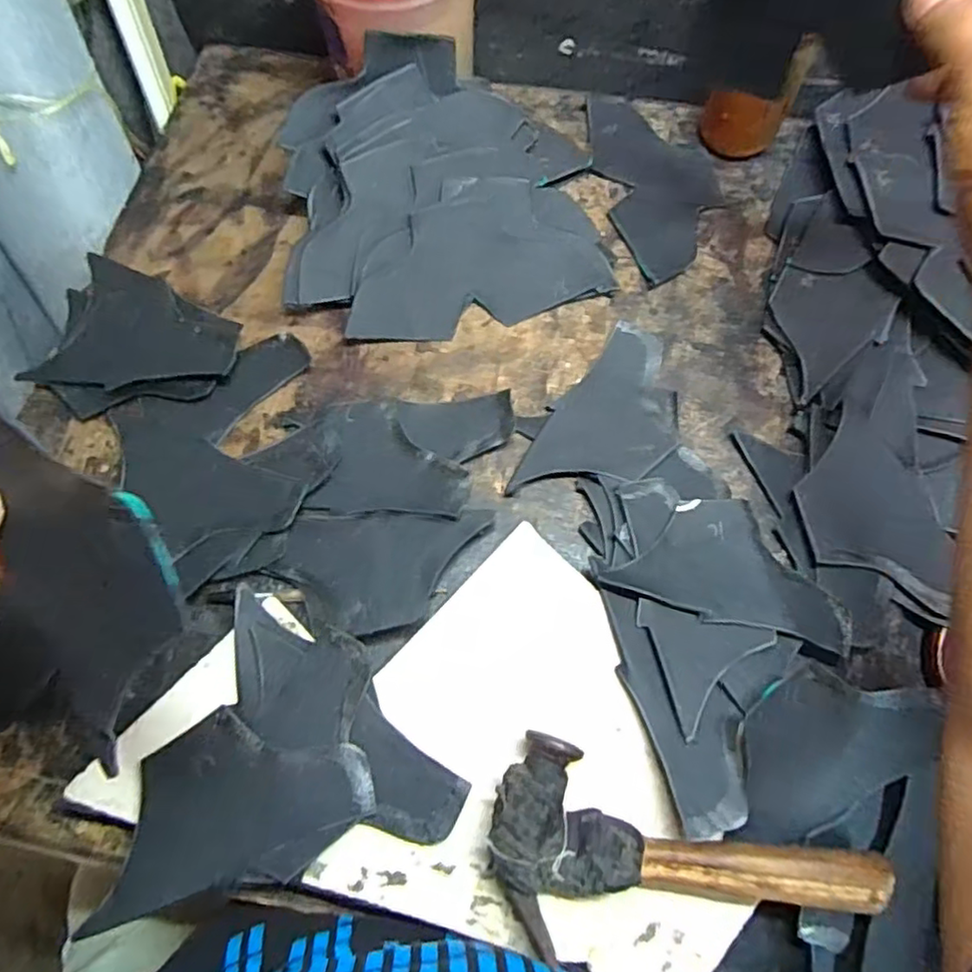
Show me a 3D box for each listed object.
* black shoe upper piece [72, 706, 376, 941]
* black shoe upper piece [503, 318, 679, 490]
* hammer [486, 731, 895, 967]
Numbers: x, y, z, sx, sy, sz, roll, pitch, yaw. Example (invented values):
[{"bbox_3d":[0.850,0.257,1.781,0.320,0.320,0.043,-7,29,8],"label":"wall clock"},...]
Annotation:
[{"bbox_3d":[-0.134,0.160,0.330,0.139,0.006,0.076,-24,70,-8],"label":"black shoe upper piece"},{"bbox_3d":[0.087,-0.042,0.433,0.074,0.010,0.140,32,72,12],"label":"black shoe upper piece"},{"bbox_3d":[0.093,0.192,0.311,0.192,0.037,0.092,16,69,7],"label":"hammer"}]

